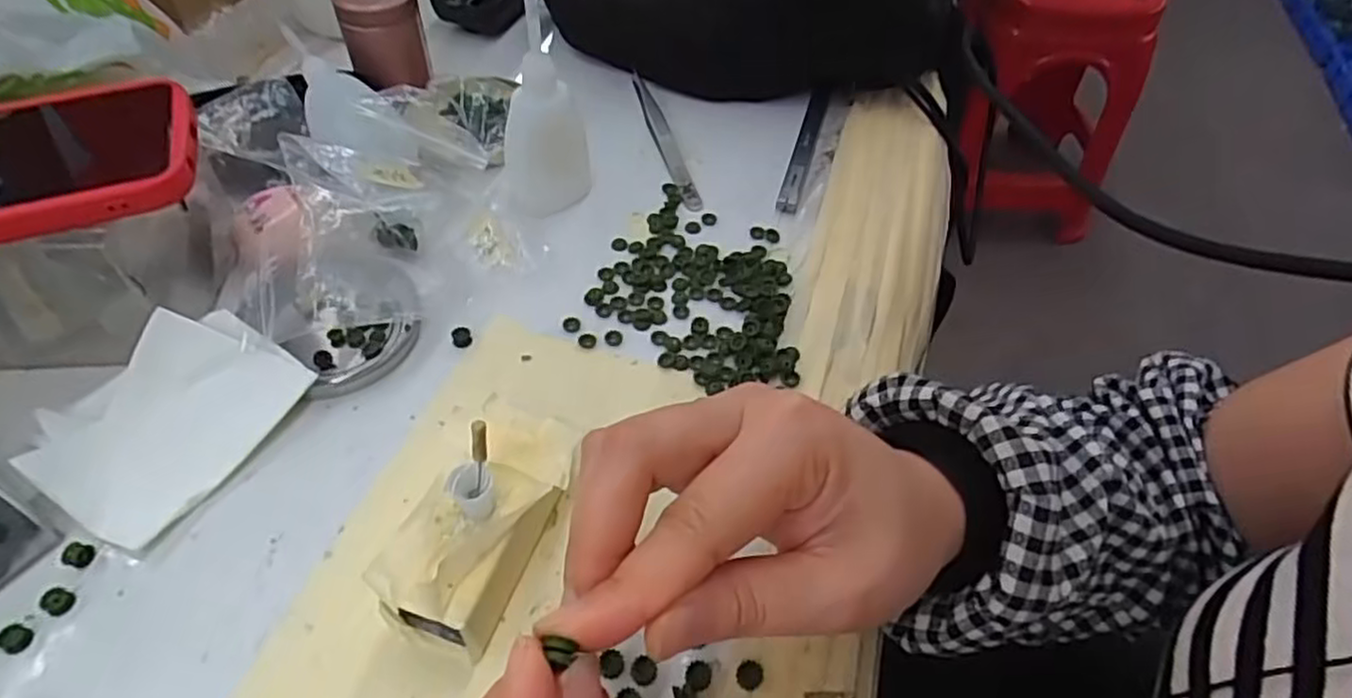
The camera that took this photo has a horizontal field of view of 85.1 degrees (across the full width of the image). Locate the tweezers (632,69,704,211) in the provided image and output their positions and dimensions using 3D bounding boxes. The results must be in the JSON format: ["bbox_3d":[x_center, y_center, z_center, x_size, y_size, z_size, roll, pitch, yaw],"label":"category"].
[{"bbox_3d":[-0.009,-0.128,0.437,0.012,0.005,0.131,-13,53,-14],"label":"tweezers"}]

